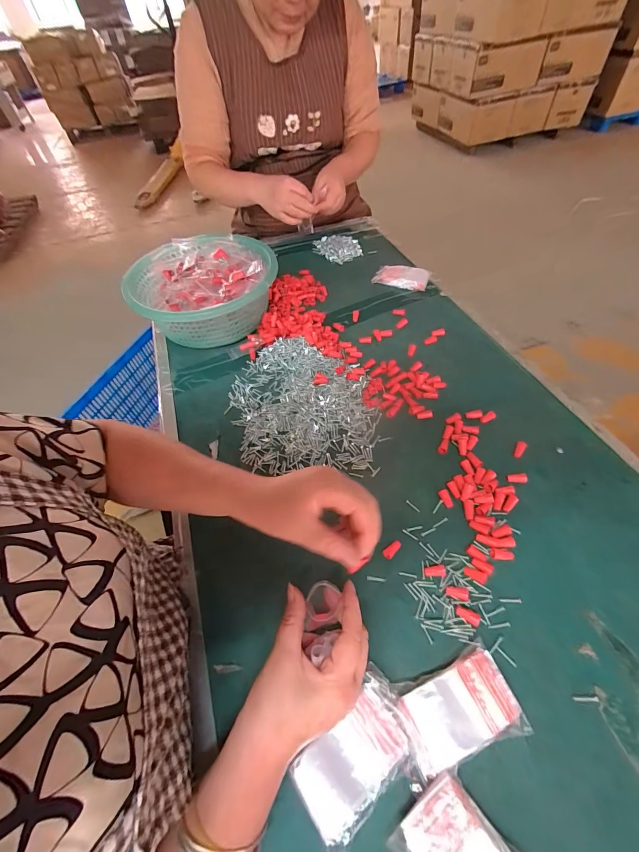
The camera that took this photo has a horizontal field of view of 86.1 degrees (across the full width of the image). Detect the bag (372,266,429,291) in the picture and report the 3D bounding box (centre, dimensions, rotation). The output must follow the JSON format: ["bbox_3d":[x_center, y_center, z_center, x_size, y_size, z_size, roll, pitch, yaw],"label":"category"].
[{"bbox_3d":[0.178,-0.327,0.745,0.113,0.023,0.068,14,54,14],"label":"bag"}]

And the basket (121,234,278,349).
[{"bbox_3d":[-0.215,-0.258,0.665,0.262,0.099,0.258,-2,52,2],"label":"basket"}]

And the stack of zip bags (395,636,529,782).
[{"bbox_3d":[0.124,0.249,0.303,0.102,0.015,0.065,-16,53,-9],"label":"stack of zip bags"}]

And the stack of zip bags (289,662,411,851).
[{"bbox_3d":[0.033,0.279,0.290,0.109,0.016,0.061,-37,59,-23],"label":"stack of zip bags"}]

